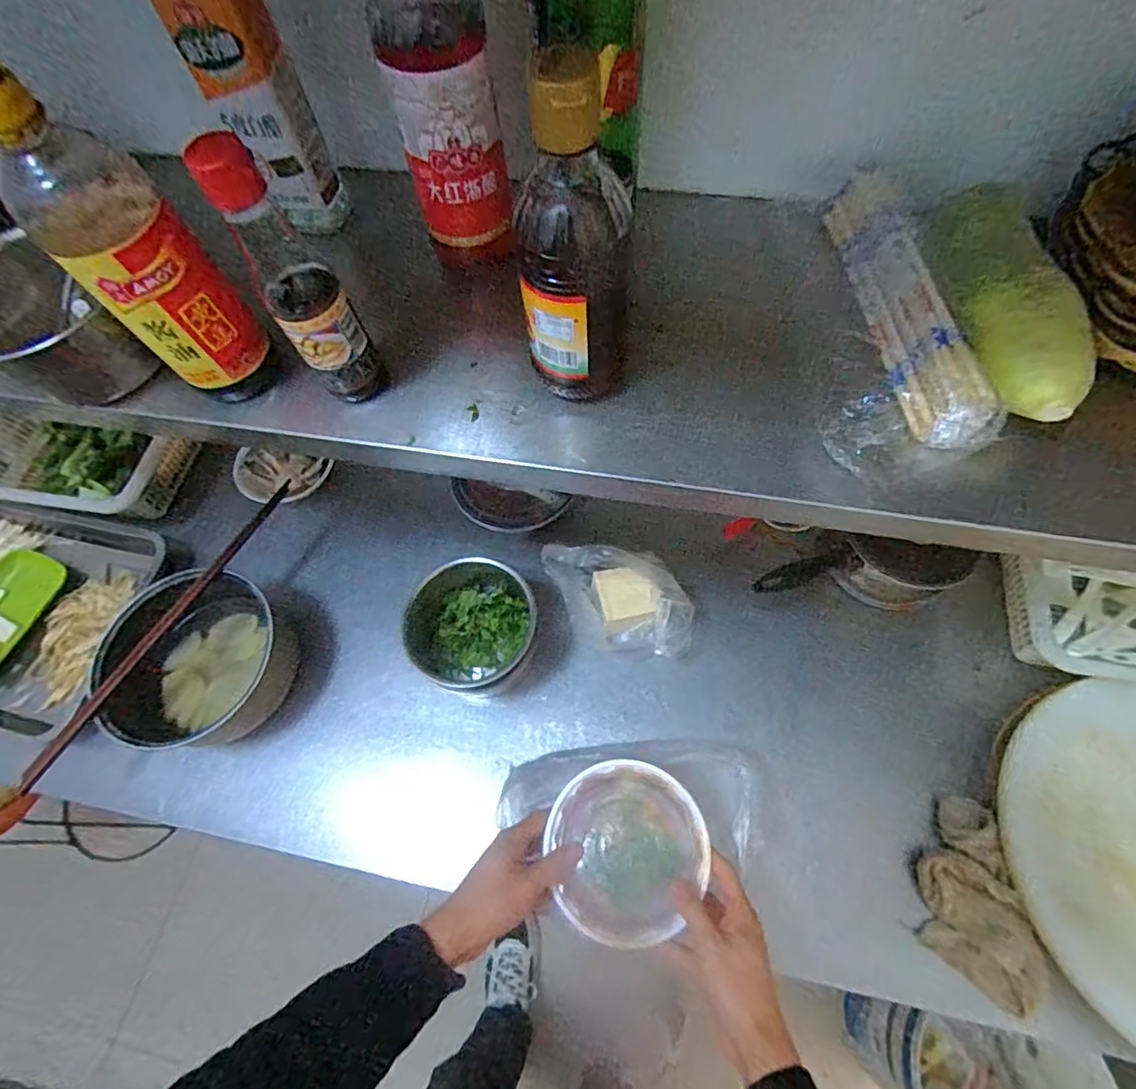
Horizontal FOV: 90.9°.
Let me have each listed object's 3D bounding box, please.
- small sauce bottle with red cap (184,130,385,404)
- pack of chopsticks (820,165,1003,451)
[{"bbox_3d":[-0.164,-0.158,0.347,0.048,0.172,0.045,-27,66,-10],"label":"small sauce bottle with red cap"},{"bbox_3d":[0.234,-0.165,0.392,0.043,0.042,0.221,-8,64,0],"label":"pack of chopsticks"}]

